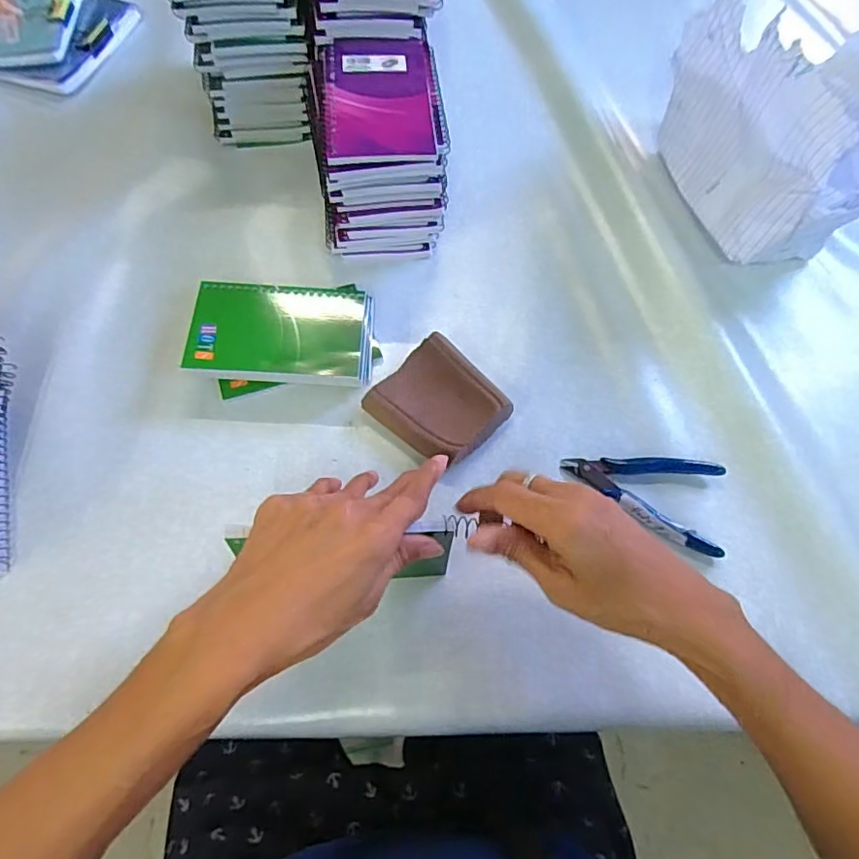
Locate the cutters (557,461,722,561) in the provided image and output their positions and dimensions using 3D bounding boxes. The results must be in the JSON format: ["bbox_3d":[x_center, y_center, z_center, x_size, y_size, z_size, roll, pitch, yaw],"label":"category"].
[{"bbox_3d":[0.160,0.042,0.408,0.118,0.010,0.072,17,65,5],"label":"cutters"}]

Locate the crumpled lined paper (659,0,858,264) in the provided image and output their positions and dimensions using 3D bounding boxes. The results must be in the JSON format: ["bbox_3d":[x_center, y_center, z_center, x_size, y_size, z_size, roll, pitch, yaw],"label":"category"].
[{"bbox_3d":[0.350,-0.271,0.491,0.203,0.141,0.211,-7,65,-7],"label":"crumpled lined paper"}]

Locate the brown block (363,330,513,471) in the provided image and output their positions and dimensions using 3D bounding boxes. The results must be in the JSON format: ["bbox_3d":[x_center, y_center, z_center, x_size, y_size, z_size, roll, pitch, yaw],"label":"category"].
[{"bbox_3d":[0.009,-0.020,0.422,0.089,0.025,0.087,40,69,15],"label":"brown block"}]

